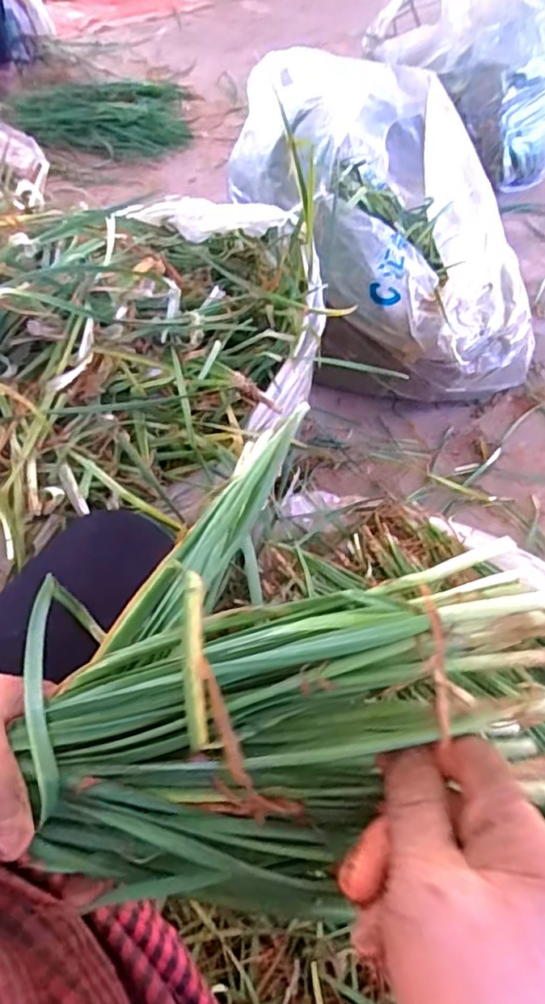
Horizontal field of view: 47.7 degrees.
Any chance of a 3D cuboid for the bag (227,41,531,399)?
[{"bbox_3d":[0.196,-0.484,1.107,0.479,0.445,0.507,-25,57,-20],"label":"bag"}]

